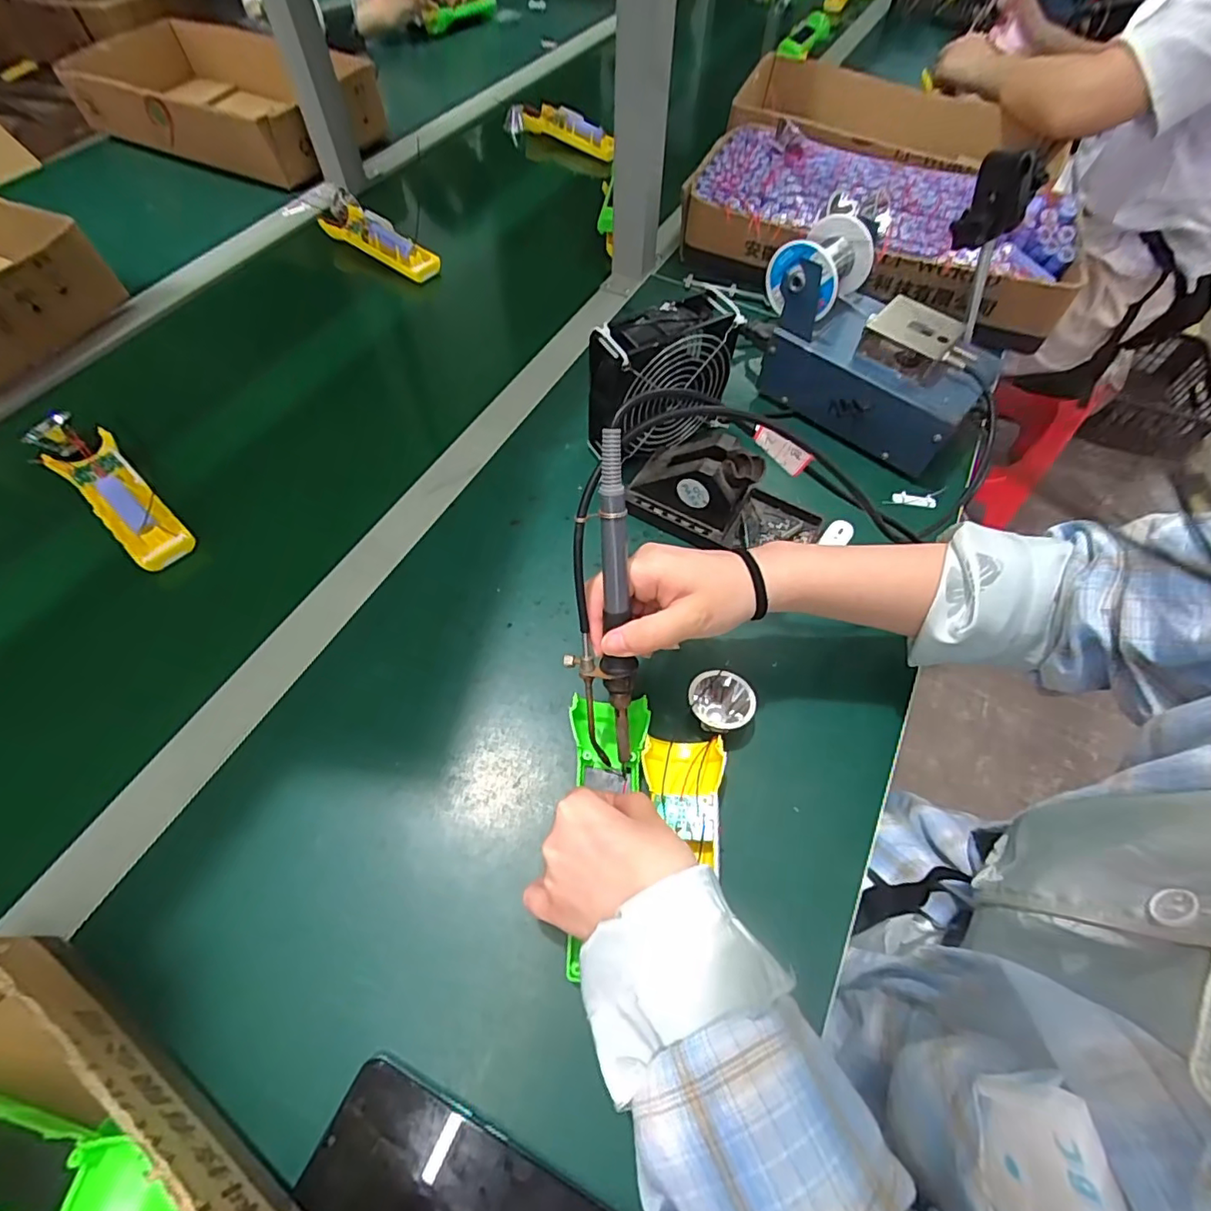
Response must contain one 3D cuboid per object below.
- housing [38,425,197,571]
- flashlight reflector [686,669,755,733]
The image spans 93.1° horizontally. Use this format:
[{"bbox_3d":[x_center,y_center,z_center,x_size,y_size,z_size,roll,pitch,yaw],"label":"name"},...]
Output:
[{"bbox_3d":[-0.403,-0.089,0.481,0.151,0.026,0.048,38,65,19],"label":"housing"},{"bbox_3d":[0.080,0.067,0.399,0.038,0.030,0.043,-39,67,-22],"label":"flashlight reflector"}]

